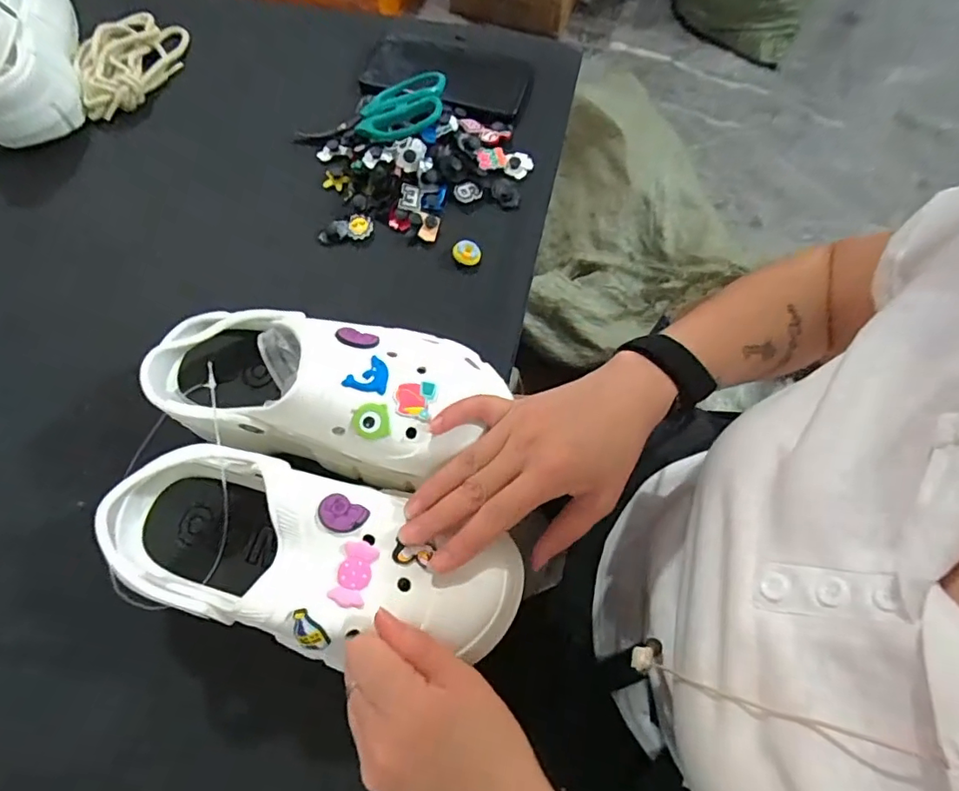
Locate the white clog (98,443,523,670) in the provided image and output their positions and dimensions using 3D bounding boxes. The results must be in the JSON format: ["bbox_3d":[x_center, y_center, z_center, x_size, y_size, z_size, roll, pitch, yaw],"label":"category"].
[{"bbox_3d":[-0.100,0.089,0.295,0.241,0.072,0.095,13,69,9],"label":"white clog"}]

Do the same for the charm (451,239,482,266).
[{"bbox_3d":[-0.011,-0.125,0.456,0.025,0.011,0.021,-7,69,-2],"label":"charm"}]

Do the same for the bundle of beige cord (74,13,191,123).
[{"bbox_3d":[-0.350,-0.339,0.531,0.108,0.025,0.123,-22,70,-8],"label":"bundle of beige cord"}]

